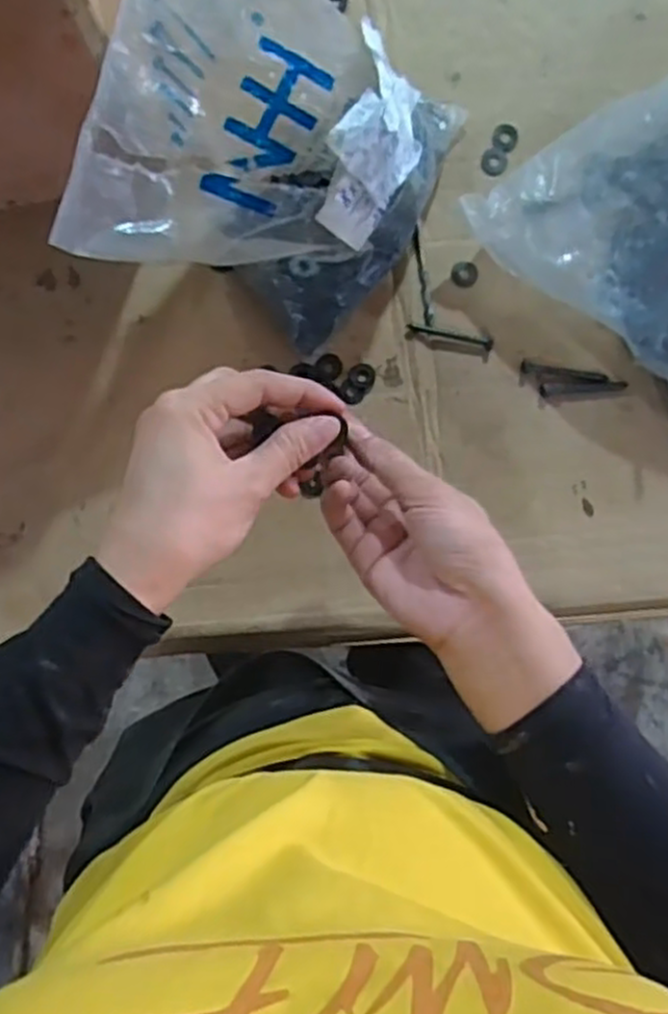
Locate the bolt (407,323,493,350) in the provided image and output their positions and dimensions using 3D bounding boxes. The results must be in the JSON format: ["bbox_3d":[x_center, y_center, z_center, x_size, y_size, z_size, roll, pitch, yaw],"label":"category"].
[{"bbox_3d":[0.084,-0.124,0.555,0.063,0.005,0.007,14,87,1],"label":"bolt"}]

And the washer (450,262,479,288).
[{"bbox_3d":[0.096,-0.171,0.566,0.019,0.004,0.018,4,87,1],"label":"washer"}]

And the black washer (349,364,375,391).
[{"bbox_3d":[0.020,-0.095,0.557,0.019,0.004,0.019,0,87,1],"label":"black washer"}]

